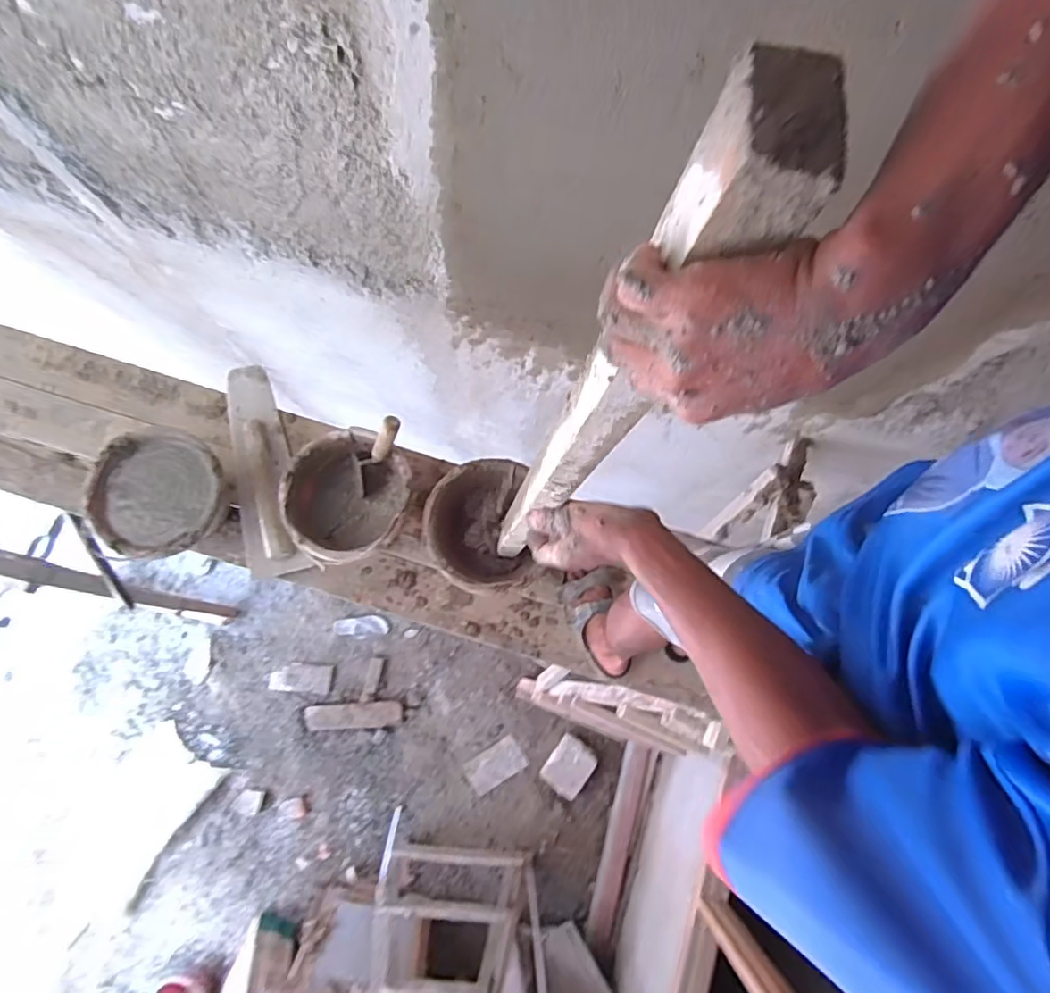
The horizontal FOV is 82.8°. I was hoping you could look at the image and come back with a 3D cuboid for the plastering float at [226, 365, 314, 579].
[{"bbox_3d":[-0.569,-0.066,1.266,0.120,0.073,0.475,-17,80,-4],"label":"plastering float"}]

